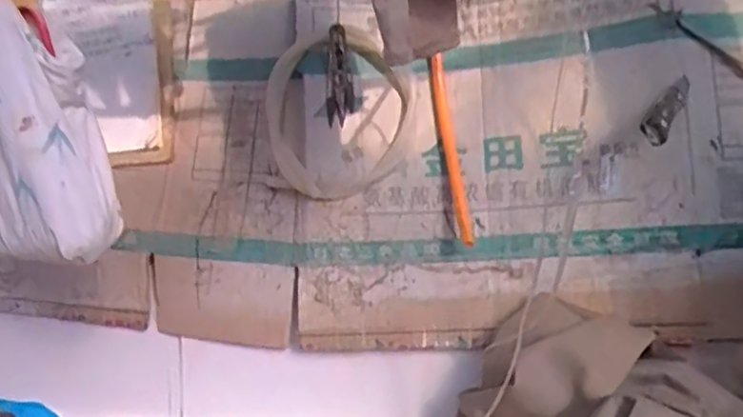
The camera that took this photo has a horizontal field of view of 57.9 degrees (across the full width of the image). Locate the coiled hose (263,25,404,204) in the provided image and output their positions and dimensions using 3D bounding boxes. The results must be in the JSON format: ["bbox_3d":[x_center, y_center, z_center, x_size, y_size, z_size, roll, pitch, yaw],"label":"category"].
[{"bbox_3d":[-0.046,-0.110,0.787,0.151,0.203,0.040,0,-3,-3],"label":"coiled hose"}]

